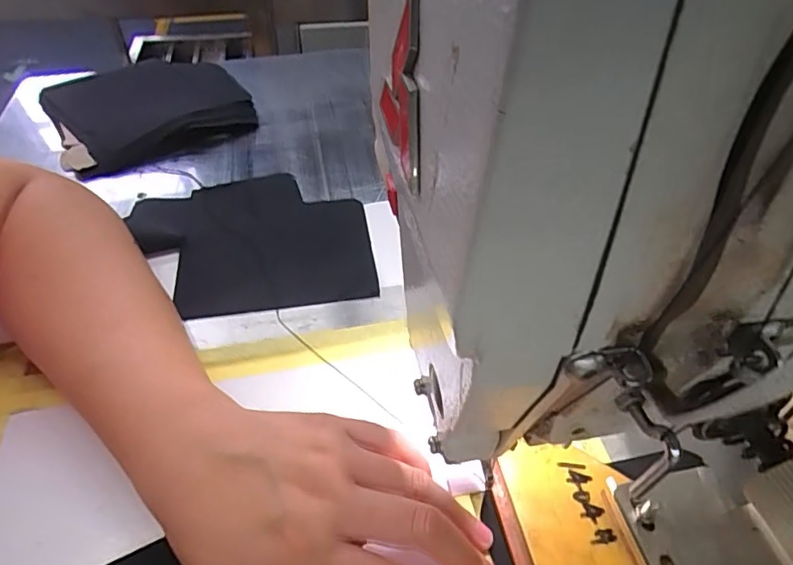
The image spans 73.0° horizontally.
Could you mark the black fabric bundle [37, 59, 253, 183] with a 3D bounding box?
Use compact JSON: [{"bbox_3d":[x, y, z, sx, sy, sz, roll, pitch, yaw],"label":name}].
[{"bbox_3d":[-0.224,-0.161,0.501,0.163,0.032,0.149,-25,50,-20],"label":"black fabric bundle"}]

